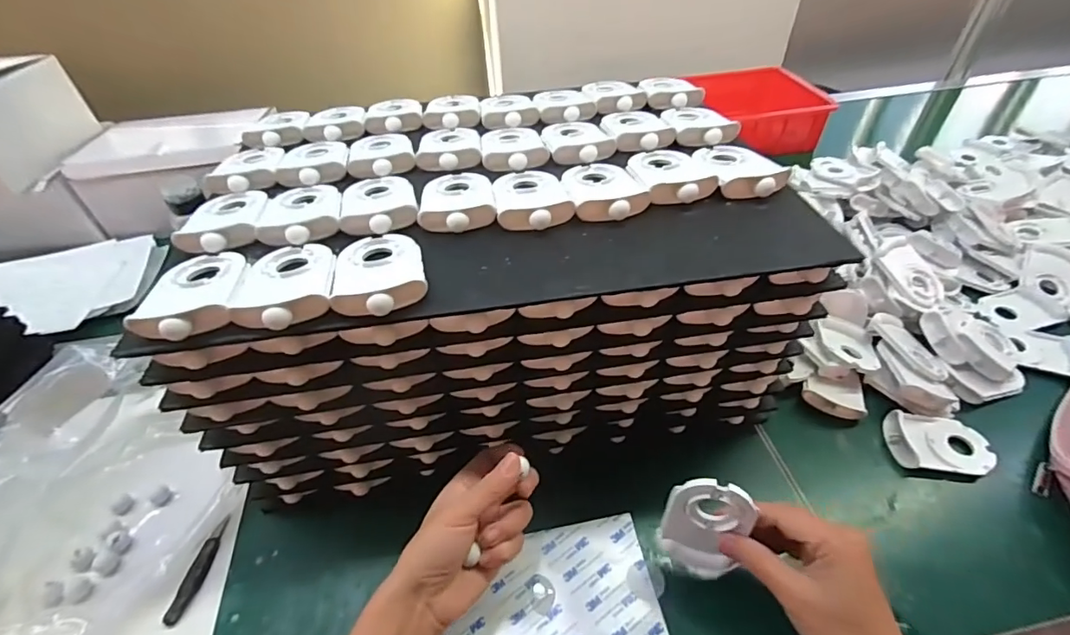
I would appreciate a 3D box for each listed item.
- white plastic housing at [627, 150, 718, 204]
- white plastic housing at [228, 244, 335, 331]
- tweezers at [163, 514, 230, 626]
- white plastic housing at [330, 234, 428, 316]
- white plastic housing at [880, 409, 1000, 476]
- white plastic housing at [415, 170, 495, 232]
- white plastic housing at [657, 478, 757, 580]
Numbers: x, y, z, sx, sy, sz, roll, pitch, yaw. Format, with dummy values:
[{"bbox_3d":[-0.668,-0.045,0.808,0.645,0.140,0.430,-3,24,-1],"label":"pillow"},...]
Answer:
[{"bbox_3d":[0.112,-0.122,0.413,0.058,0.016,0.083,-6,44,-4],"label":"white plastic housing"},{"bbox_3d":[-0.164,-0.027,0.327,0.059,0.015,0.089,-12,45,-9],"label":"white plastic housing"},{"bbox_3d":[-0.279,0.209,0.412,0.011,0.010,0.084,3,44,5],"label":"tweezers"},{"bbox_3d":[-0.105,-0.031,0.335,0.057,0.016,0.087,-6,38,-11],"label":"white plastic housing"},{"bbox_3d":[0.383,0.120,0.468,0.086,0.016,0.063,4,44,7],"label":"white plastic housing"},{"bbox_3d":[-0.062,-0.100,0.400,0.058,0.013,0.091,-5,44,-2],"label":"white plastic housing"},{"bbox_3d":[0.121,0.153,0.356,0.055,0.092,0.007,13,30,15],"label":"white plastic housing"}]

